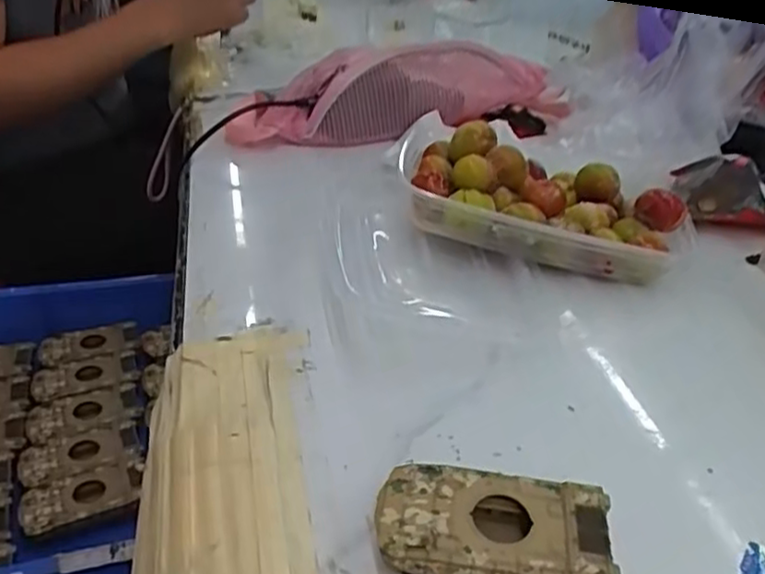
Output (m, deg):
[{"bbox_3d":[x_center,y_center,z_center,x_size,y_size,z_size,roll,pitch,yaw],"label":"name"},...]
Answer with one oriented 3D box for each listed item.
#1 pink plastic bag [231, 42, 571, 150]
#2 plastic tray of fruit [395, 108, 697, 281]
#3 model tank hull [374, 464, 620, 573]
[{"bbox_3d":[0.022,-0.199,0.699,0.355,0.080,0.068,-8,35,-14],"label":"pink plastic bag"},{"bbox_3d":[0.116,-0.065,0.521,0.208,0.065,0.118,13,34,11],"label":"plastic tray of fruit"},{"bbox_3d":[0.047,0.108,0.303,0.096,0.025,0.050,9,34,6],"label":"model tank hull"}]

